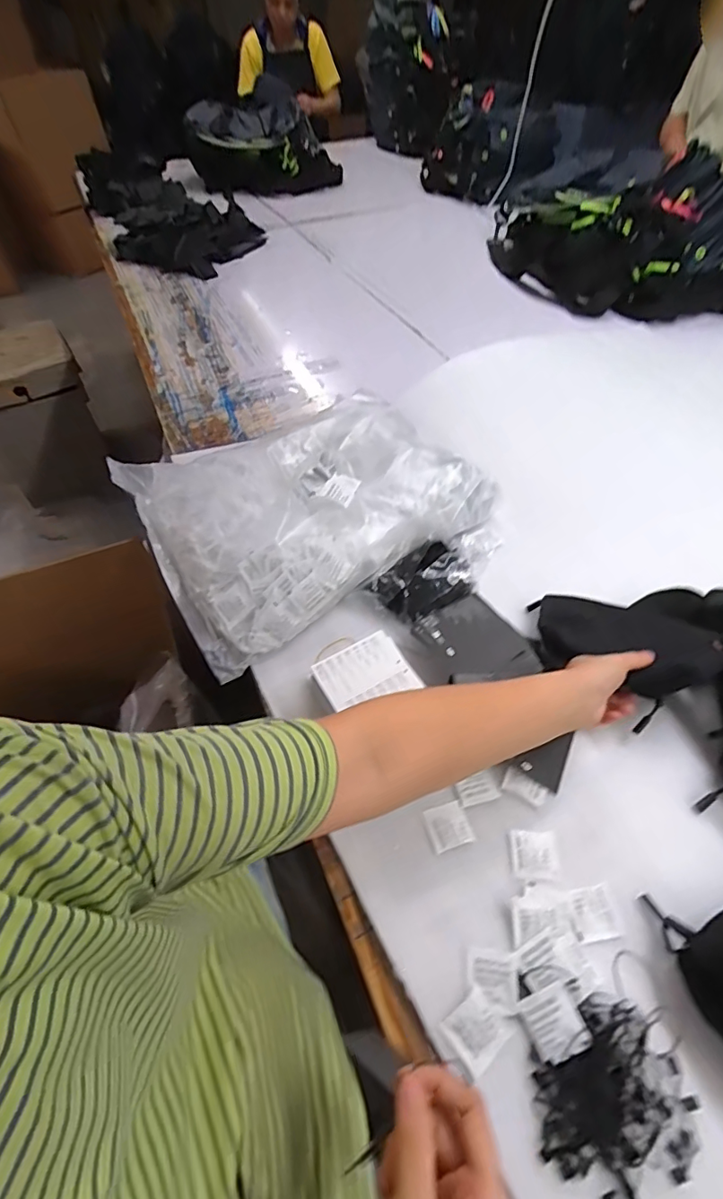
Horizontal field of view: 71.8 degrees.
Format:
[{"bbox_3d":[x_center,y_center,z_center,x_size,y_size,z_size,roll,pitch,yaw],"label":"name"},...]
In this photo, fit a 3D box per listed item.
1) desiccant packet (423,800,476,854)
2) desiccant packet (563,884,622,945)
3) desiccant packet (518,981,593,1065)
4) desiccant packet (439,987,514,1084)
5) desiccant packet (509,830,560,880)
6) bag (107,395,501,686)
[{"bbox_3d":[0.083,0.213,0.471,0.039,0.004,0.038,-13,51,-10],"label":"desiccant packet"},{"bbox_3d":[0.195,0.269,0.426,0.040,0.004,0.038,-6,50,-5],"label":"desiccant packet"},{"bbox_3d":[0.147,0.320,0.377,0.040,0.004,0.040,-18,52,-14],"label":"desiccant packet"},{"bbox_3d":[0.088,0.329,0.381,0.045,0.004,0.038,-29,56,-22],"label":"desiccant packet"},{"bbox_3d":[0.157,0.231,0.454,0.042,0.004,0.039,2,50,2],"label":"desiccant packet"},{"bbox_3d":[-0.083,-0.142,0.713,0.450,0.085,0.347,-30,56,-23],"label":"bag"}]

